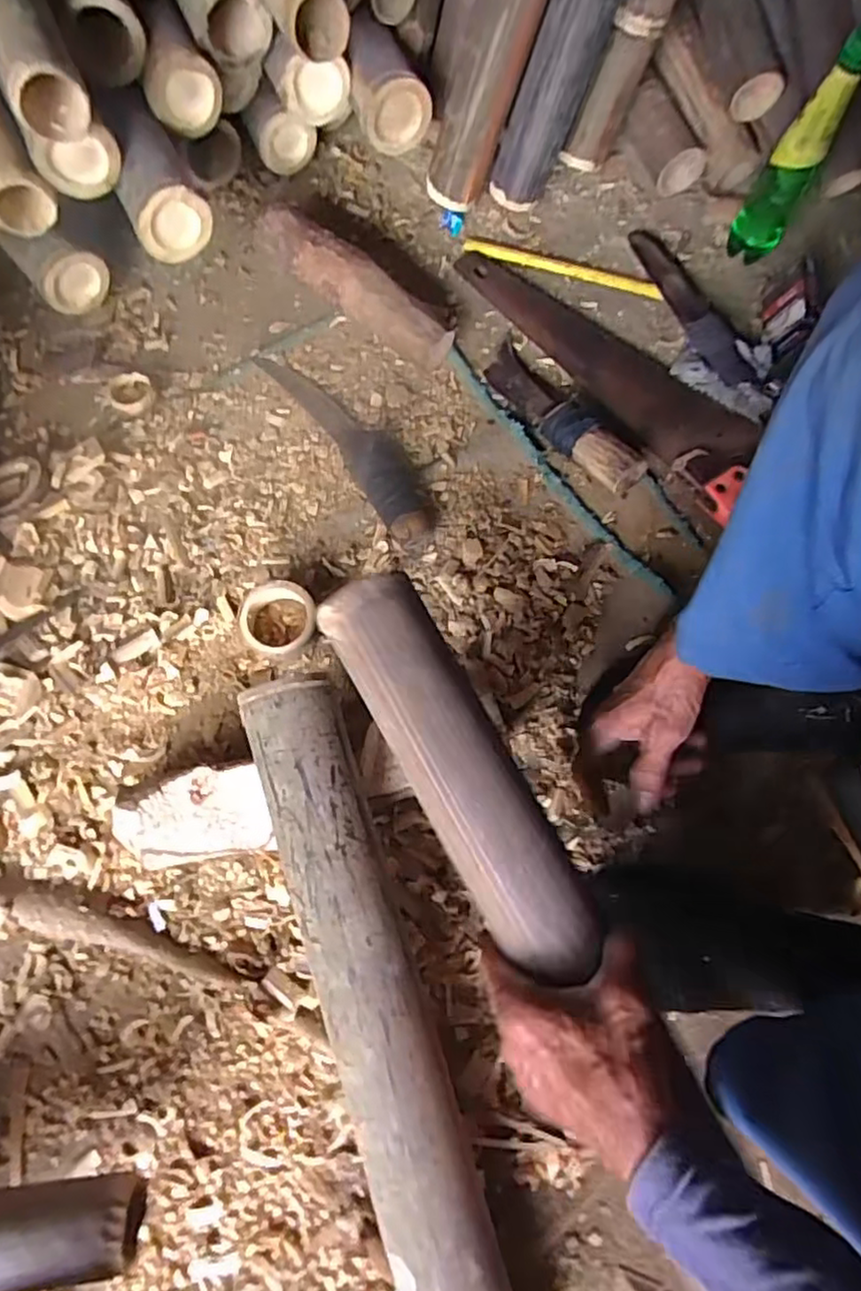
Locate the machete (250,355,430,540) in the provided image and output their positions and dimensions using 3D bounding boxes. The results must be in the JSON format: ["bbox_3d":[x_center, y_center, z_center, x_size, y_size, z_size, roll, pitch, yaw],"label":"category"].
[{"bbox_3d":[-0.082,-0.224,0.704,0.062,0.028,0.283,-34,75,-12],"label":"machete"}]

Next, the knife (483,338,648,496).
[{"bbox_3d":[0.138,-0.256,0.709,0.060,0.046,0.231,-36,76,-12],"label":"knife"}]

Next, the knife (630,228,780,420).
[{"bbox_3d":[0.297,-0.374,0.759,0.085,0.027,0.291,-27,74,-10],"label":"knife"}]

